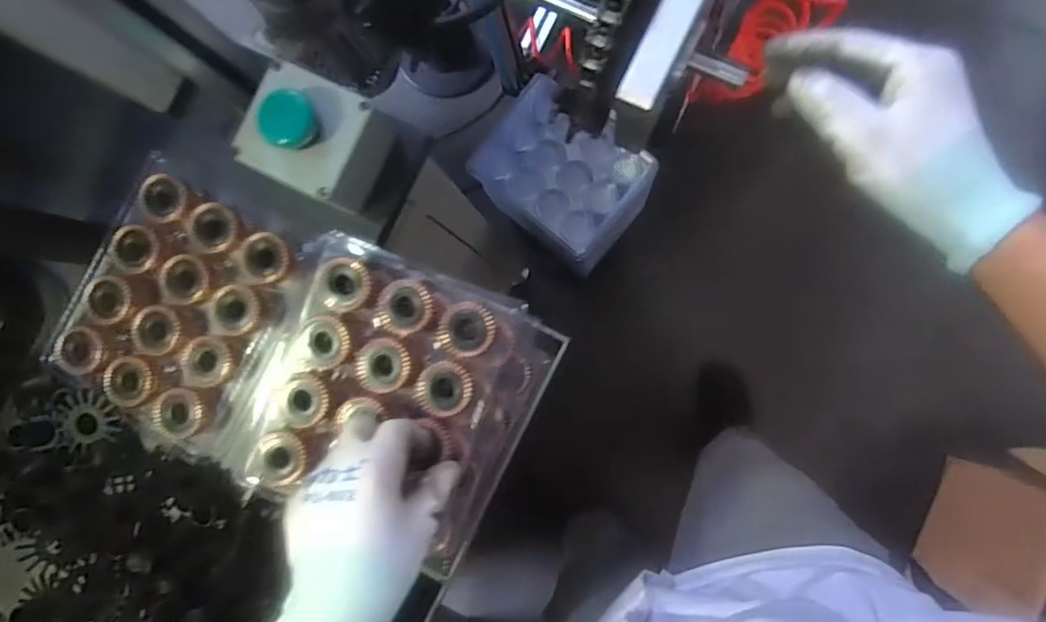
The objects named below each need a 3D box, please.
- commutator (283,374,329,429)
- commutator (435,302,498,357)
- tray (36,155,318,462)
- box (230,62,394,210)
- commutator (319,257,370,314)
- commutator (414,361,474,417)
[{"bbox_3d":[-0.153,0.063,0.418,0.033,0.015,0.034,13,89,7],"label":"commutator"},{"bbox_3d":[-0.039,0.012,0.413,0.041,0.015,0.036,14,89,7],"label":"commutator"},{"bbox_3d":[-0.262,0.002,0.455,0.158,0.033,0.182,25,91,7],"label":"tray"},{"bbox_3d":[-0.150,-0.122,0.424,0.080,0.066,0.077,25,91,7],"label":"box"},{"bbox_3d":[-0.126,-0.018,0.416,0.038,0.014,0.037,0,88,6],"label":"commutator"},{"bbox_3d":[-0.055,0.054,0.414,0.041,0.015,0.037,-8,87,6],"label":"commutator"}]

